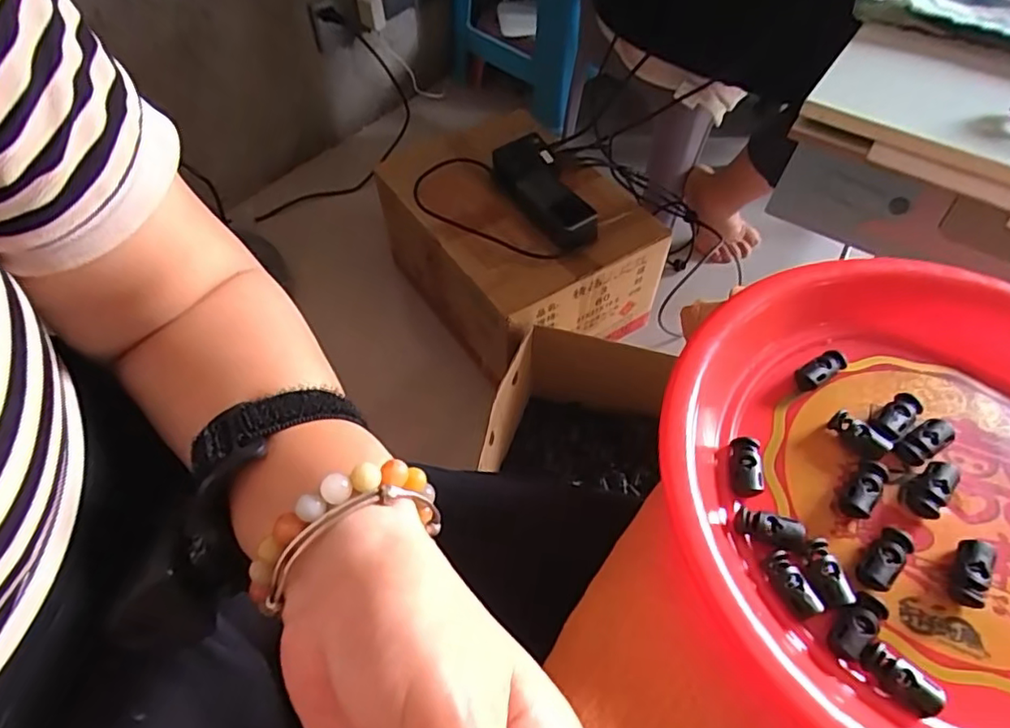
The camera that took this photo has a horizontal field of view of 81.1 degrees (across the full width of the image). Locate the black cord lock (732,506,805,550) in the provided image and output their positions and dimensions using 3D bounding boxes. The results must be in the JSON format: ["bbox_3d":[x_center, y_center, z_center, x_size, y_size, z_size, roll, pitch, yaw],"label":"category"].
[{"bbox_3d":[0.117,0.074,0.262,0.028,0.010,0.014,13,57,9],"label":"black cord lock"}]

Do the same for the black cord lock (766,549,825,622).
[{"bbox_3d":[0.121,0.093,0.248,0.010,0.006,0.027,-20,58,-12],"label":"black cord lock"}]

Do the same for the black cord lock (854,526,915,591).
[{"bbox_3d":[0.163,0.084,0.253,0.029,0.010,0.013,-39,64,-23],"label":"black cord lock"}]

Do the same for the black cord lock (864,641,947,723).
[{"bbox_3d":[0.155,0.123,0.229,0.014,0.008,0.027,-39,64,-23],"label":"black cord lock"}]

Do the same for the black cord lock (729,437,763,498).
[{"bbox_3d":[0.114,0.049,0.280,0.014,0.014,0.028,10,57,7],"label":"black cord lock"}]

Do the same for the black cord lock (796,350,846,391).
[{"bbox_3d":[0.167,0.003,0.310,0.029,0.010,0.013,-27,60,-17],"label":"black cord lock"}]

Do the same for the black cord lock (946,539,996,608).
[{"bbox_3d":[0.197,0.087,0.248,0.013,0.008,0.028,25,72,16],"label":"black cord lock"}]

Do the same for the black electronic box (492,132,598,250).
[{"bbox_3d":[0.053,-0.250,0.846,0.078,0.042,0.207,-22,57,-14],"label":"black electronic box"}]

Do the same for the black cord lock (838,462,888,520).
[{"bbox_3d":[0.165,0.058,0.270,0.013,0.010,0.029,38,64,23],"label":"black cord lock"}]

